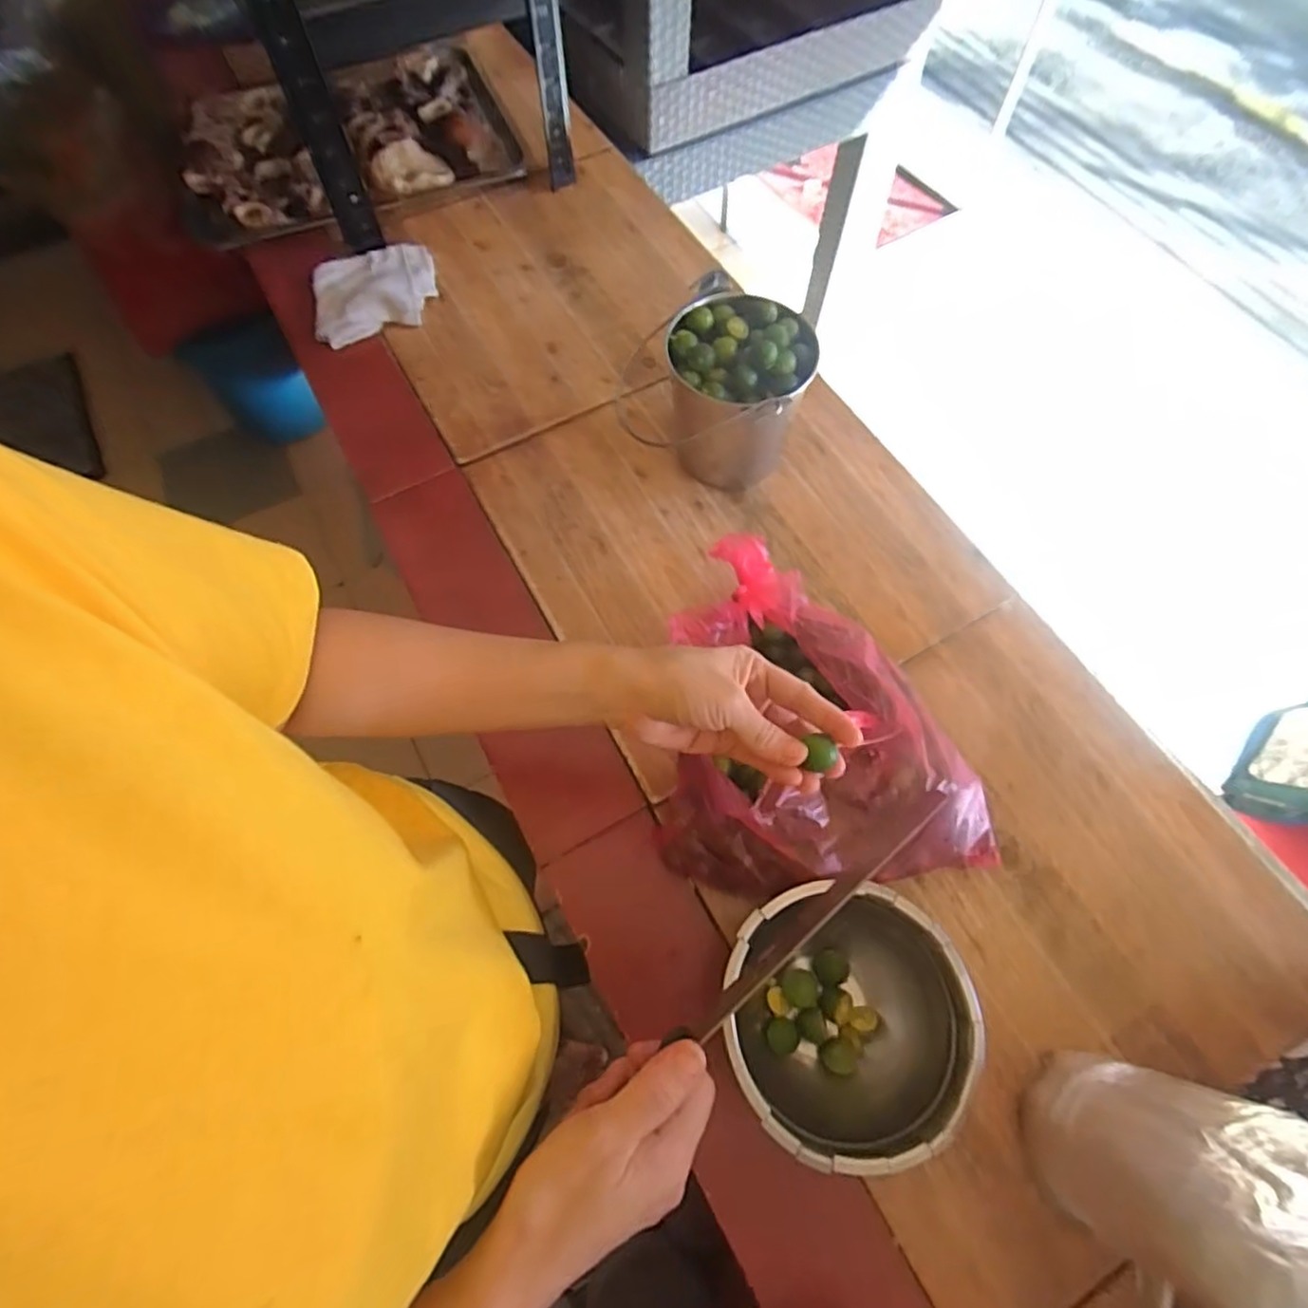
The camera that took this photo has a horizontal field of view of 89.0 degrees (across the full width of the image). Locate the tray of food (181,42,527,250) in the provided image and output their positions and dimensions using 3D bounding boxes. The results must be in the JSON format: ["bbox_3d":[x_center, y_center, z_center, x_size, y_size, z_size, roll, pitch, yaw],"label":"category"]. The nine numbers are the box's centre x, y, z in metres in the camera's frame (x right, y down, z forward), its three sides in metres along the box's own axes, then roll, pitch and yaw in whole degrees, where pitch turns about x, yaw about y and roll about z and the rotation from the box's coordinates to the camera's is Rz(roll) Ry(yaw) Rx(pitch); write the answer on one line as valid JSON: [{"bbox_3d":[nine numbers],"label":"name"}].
[{"bbox_3d":[-0.407,-0.673,0.877,0.432,0.052,0.311,-18,68,-7],"label":"tray of food"}]

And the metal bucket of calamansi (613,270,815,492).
[{"bbox_3d":[0.074,-0.247,0.641,0.123,0.139,0.126,0,67,0],"label":"metal bucket of calamansi"}]

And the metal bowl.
[{"bbox_3d":[0.123,0.240,0.450,0.154,0.088,0.152,0,67,0],"label":"metal bowl"}]

